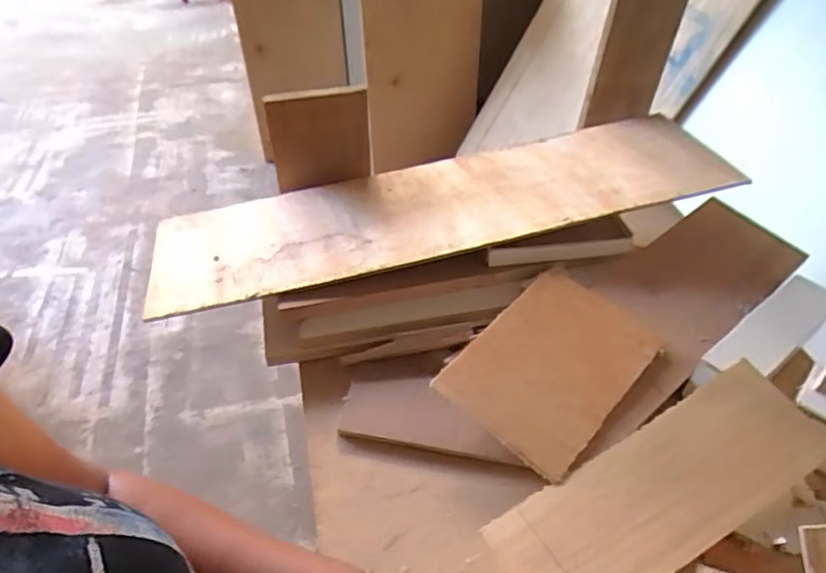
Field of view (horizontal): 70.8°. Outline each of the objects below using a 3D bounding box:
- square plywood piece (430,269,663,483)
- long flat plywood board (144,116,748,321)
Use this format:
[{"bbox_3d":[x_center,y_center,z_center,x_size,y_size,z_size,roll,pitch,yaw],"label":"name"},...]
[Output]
[{"bbox_3d":[0.131,0.073,0.552,0.138,0.010,0.187,37,63,23],"label":"square plywood piece"},{"bbox_3d":[0.023,-0.096,0.685,0.639,0.017,0.183,-13,45,-5],"label":"long flat plywood board"}]

